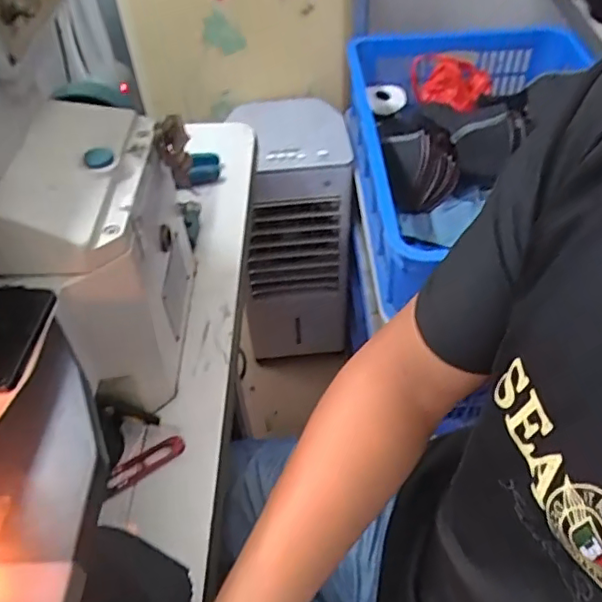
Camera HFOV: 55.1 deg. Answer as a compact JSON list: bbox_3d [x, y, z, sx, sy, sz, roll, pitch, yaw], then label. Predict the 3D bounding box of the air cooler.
[{"bbox_3d":[-0.017,-0.141,1.271,0.231,0.550,0.222,-6,48,-1],"label":"air cooler"}]

